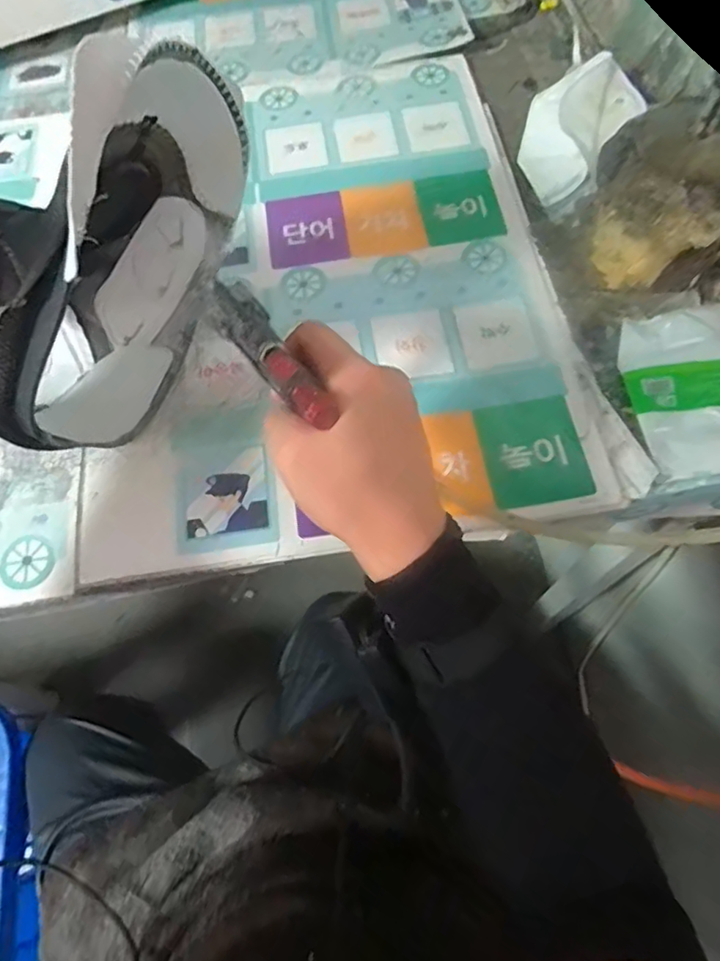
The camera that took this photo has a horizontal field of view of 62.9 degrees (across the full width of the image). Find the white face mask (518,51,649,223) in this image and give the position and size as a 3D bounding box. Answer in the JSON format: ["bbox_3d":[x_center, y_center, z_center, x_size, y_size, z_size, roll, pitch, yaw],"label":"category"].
[{"bbox_3d":[0.195,-0.319,0.544,0.088,0.055,0.139,31,71,16],"label":"white face mask"}]

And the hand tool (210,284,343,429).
[{"bbox_3d":[-0.045,-0.063,0.292,0.021,0.011,0.095,-34,71,-12],"label":"hand tool"}]

